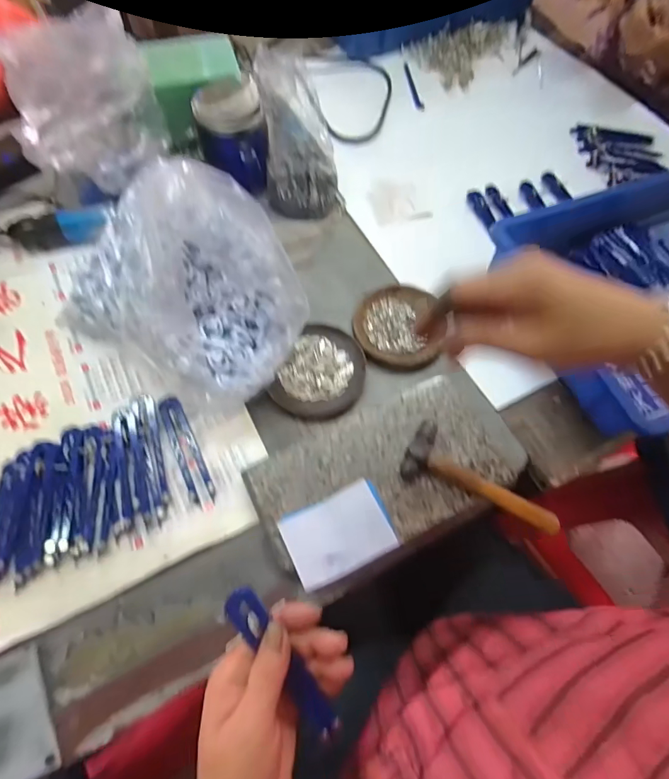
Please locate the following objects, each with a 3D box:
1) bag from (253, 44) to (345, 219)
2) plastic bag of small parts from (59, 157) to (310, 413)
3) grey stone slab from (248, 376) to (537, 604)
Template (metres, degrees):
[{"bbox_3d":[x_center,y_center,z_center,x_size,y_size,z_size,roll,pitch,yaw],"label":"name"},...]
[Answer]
[{"bbox_3d":[-0.050,-0.352,0.591,0.106,0.065,0.221,-8,86,-5],"label":"bag"},{"bbox_3d":[-0.158,-0.104,0.440,0.245,0.164,0.175,37,68,15],"label":"plastic bag of small parts"},{"bbox_3d":[0.061,0.082,0.429,0.269,0.022,0.148,-25,69,-14],"label":"grey stone slab"}]

